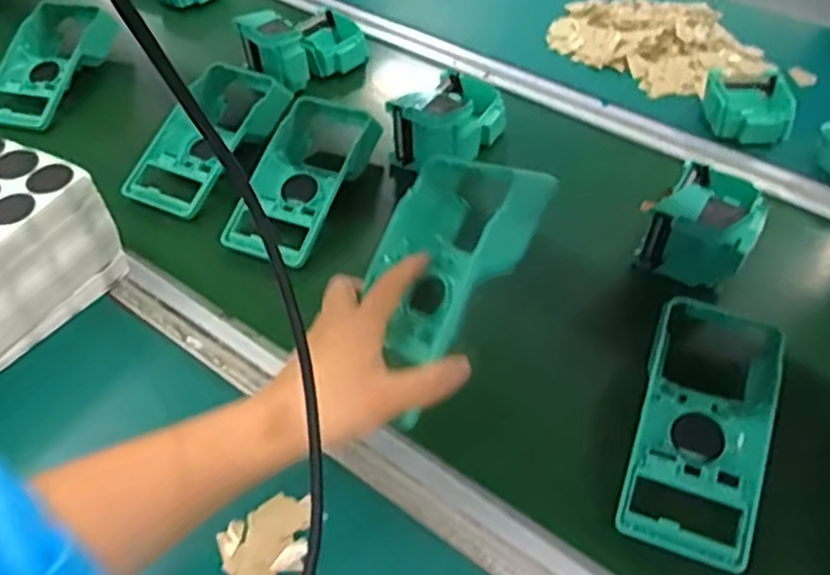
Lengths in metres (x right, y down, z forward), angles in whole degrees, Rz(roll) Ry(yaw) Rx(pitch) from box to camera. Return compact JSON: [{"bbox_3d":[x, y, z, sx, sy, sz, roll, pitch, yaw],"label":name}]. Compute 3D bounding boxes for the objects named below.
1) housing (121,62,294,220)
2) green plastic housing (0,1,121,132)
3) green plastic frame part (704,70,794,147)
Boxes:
[{"bbox_3d":[-0.205,-0.146,0.685,0.100,0.062,0.174,22,54,18],"label":"housing"},{"bbox_3d":[-0.411,-0.257,0.784,0.098,0.054,0.197,11,52,10],"label":"green plastic housing"},{"bbox_3d":[0.338,-0.182,0.702,0.080,0.040,0.080,4,51,4],"label":"green plastic frame part"}]

